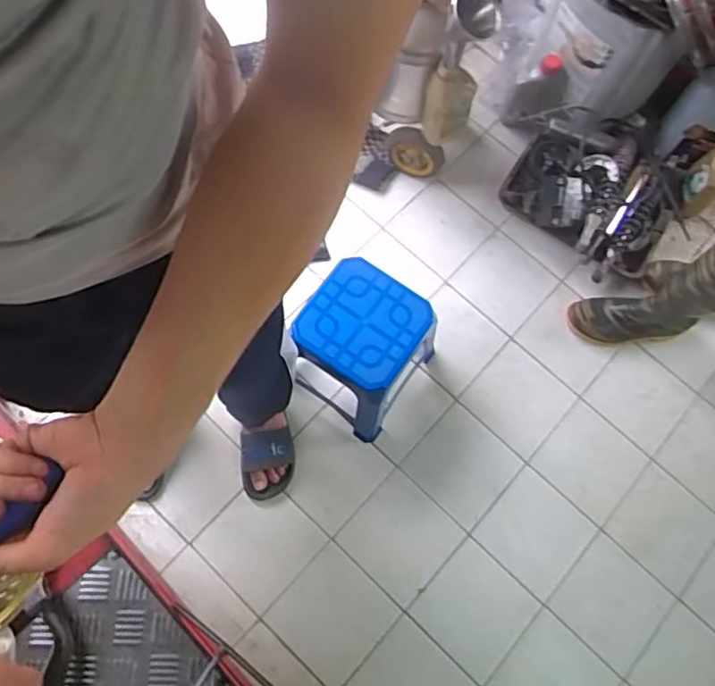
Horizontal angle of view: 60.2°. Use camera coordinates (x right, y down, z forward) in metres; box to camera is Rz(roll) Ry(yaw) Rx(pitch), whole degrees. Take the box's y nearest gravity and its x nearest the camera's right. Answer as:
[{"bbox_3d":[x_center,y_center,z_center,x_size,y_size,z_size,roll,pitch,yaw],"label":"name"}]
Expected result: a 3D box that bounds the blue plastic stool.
[{"bbox_3d":[-0.002,0.019,1.229,0.241,0.238,0.257,34,72,7],"label":"blue plastic stool"}]

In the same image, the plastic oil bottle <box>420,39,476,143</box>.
[{"bbox_3d":[0.189,-0.503,1.272,0.096,0.207,0.066,12,71,-1],"label":"plastic oil bottle"}]

